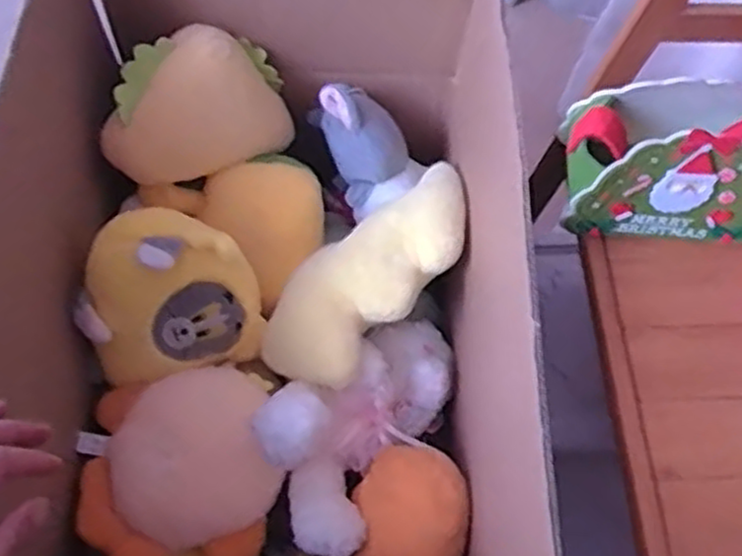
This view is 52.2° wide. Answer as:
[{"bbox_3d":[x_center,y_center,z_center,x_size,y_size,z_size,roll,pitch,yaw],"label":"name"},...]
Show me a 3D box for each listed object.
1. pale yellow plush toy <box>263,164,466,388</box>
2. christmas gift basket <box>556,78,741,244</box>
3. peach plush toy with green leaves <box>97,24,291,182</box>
[{"bbox_3d":[0.010,-0.019,0.791,0.123,0.078,0.260,38,68,14],"label":"pale yellow plush toy"},{"bbox_3d":[0.244,-0.099,0.591,0.181,0.126,0.093,2,64,-3],"label":"christmas gift basket"},{"bbox_3d":[-0.188,-0.185,0.804,0.192,0.127,0.104,-23,68,-14],"label":"peach plush toy with green leaves"}]

